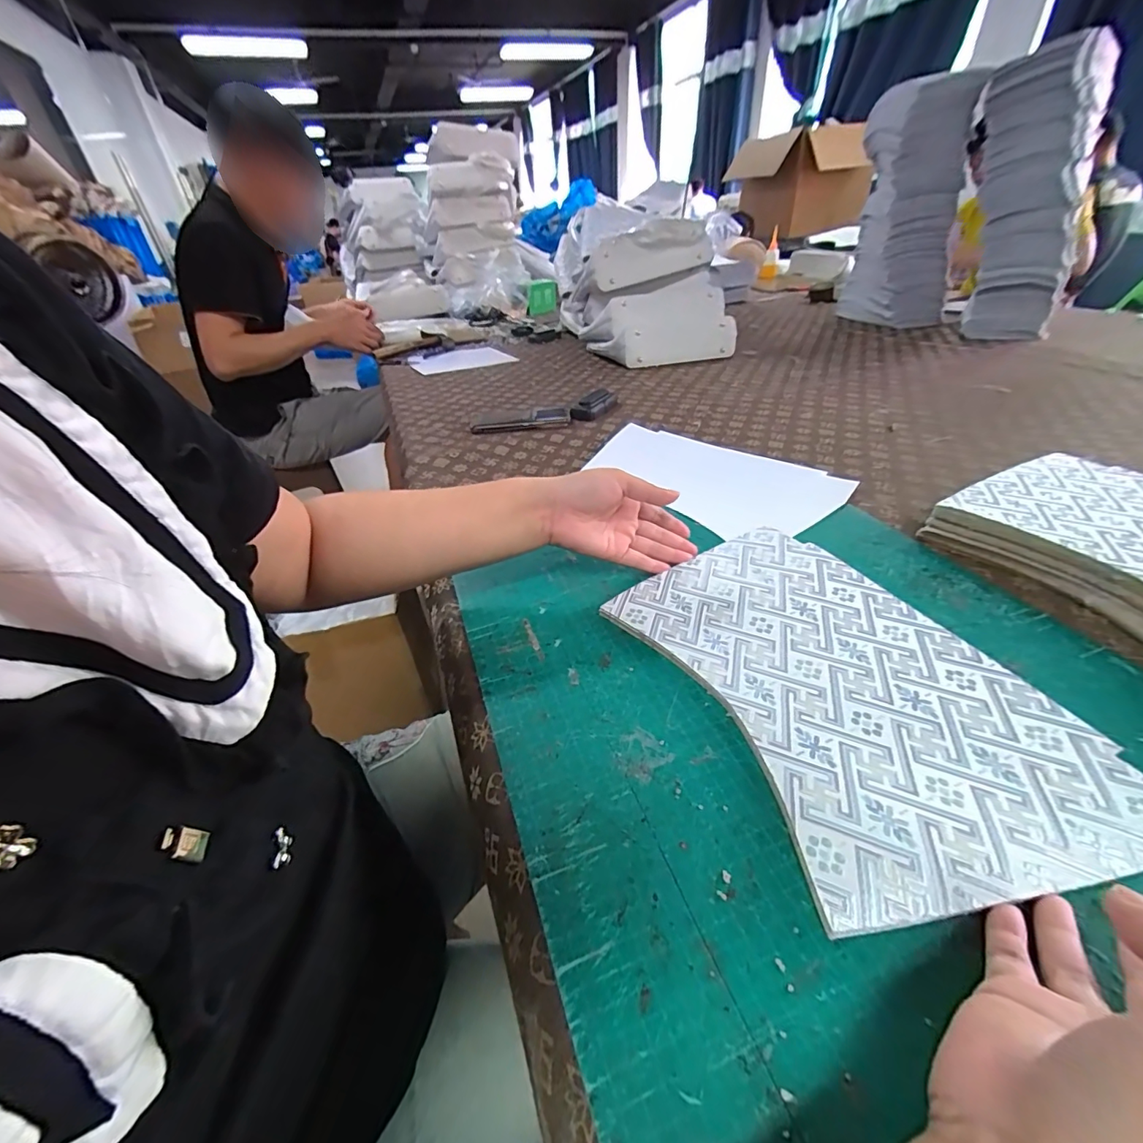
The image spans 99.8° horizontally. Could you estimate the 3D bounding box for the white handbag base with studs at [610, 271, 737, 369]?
[{"bbox_3d":[0.246,-0.596,1.157,0.280,0.191,0.030,-14,-1,-7],"label":"white handbag base with studs"}]

